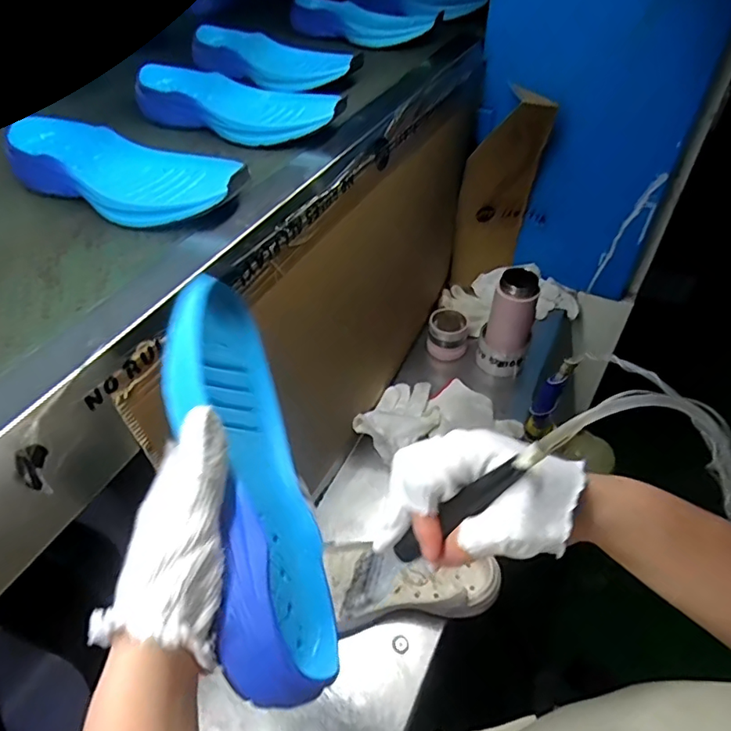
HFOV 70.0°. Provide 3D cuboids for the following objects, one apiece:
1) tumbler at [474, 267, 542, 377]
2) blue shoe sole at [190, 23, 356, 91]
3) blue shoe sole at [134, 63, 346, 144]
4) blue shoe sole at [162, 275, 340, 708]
[{"bbox_3d":[0.223,-0.065,0.817,0.074,0.164,0.058,20,47,21],"label":"tumbler"},{"bbox_3d":[-0.122,-0.385,0.659,0.227,0.037,0.072,27,50,27],"label":"blue shoe sole"},{"bbox_3d":[-0.135,-0.285,0.568,0.236,0.034,0.102,25,53,21],"label":"blue shoe sole"},{"bbox_3d":[-0.071,0.068,0.320,0.061,0.078,0.236,-14,76,-12],"label":"blue shoe sole"}]

